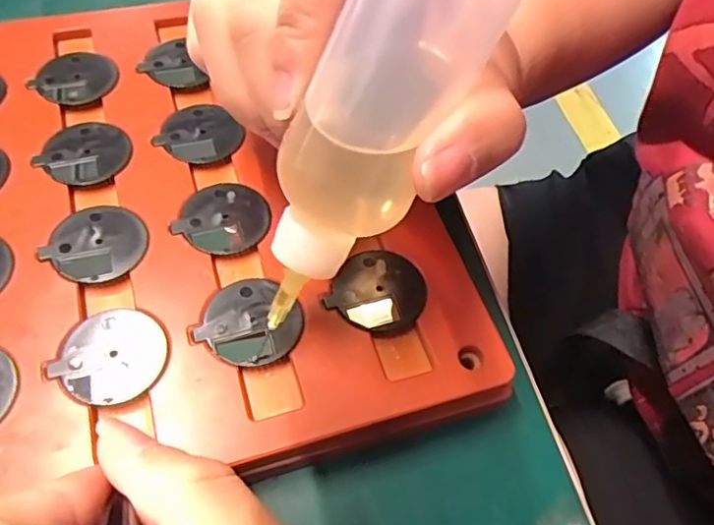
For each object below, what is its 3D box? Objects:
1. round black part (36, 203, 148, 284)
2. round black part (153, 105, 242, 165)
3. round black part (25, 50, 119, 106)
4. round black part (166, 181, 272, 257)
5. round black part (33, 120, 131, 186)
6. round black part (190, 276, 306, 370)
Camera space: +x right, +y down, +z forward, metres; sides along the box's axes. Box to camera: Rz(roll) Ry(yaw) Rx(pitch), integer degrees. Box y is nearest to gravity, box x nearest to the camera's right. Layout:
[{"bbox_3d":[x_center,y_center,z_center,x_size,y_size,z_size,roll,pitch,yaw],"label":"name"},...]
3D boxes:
[{"bbox_3d":[-0.081,-0.006,0.189,0.027,0.005,0.028,2,56,-2],"label":"round black part"},{"bbox_3d":[-0.057,-0.046,0.216,0.027,0.004,0.027,2,56,-2],"label":"round black part"},{"bbox_3d":[-0.105,-0.069,0.227,0.026,0.004,0.028,2,56,-2],"label":"round black part"},{"bbox_3d":[-0.043,-0.016,0.197,0.028,0.004,0.029,2,56,-2],"label":"round black part"},{"bbox_3d":[-0.094,-0.038,0.208,0.027,0.004,0.027,2,56,-2],"label":"round black part"},{"bbox_3d":[-0.031,0.016,0.176,0.028,0.006,0.028,2,56,-2],"label":"round black part"}]

